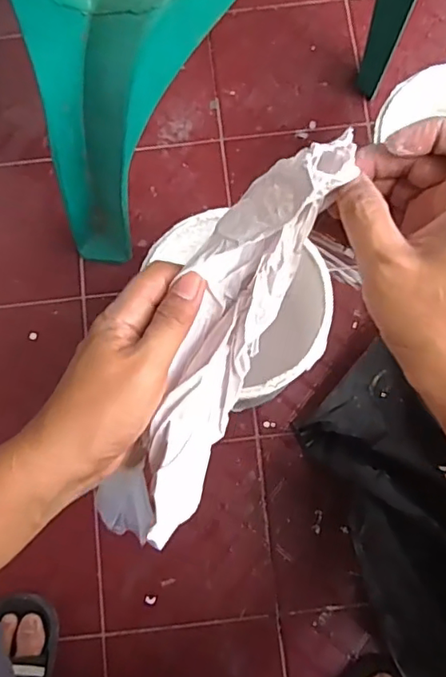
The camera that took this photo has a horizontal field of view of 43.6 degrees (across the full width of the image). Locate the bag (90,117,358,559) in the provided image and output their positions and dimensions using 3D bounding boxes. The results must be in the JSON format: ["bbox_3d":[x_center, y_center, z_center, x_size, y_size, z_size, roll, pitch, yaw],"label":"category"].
[{"bbox_3d":[-0.005,0.003,0.300,0.054,0.066,0.228,24,100,4],"label":"bag"}]

